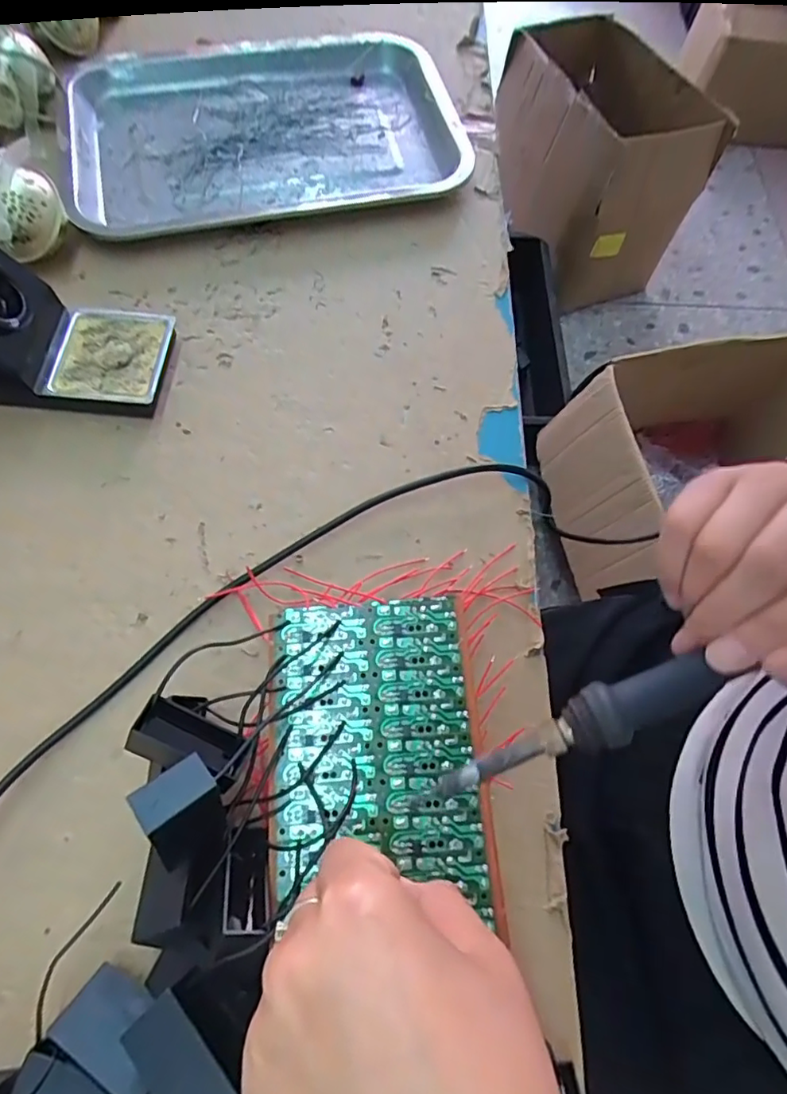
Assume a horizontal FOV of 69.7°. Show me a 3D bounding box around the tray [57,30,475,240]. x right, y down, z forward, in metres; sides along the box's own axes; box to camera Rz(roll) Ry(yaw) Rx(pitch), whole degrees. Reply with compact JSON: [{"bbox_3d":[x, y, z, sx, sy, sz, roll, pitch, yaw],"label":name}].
[{"bbox_3d":[-0.108,-0.348,0.462,0.305,0.024,0.238,-11,68,-7],"label":"tray"}]

